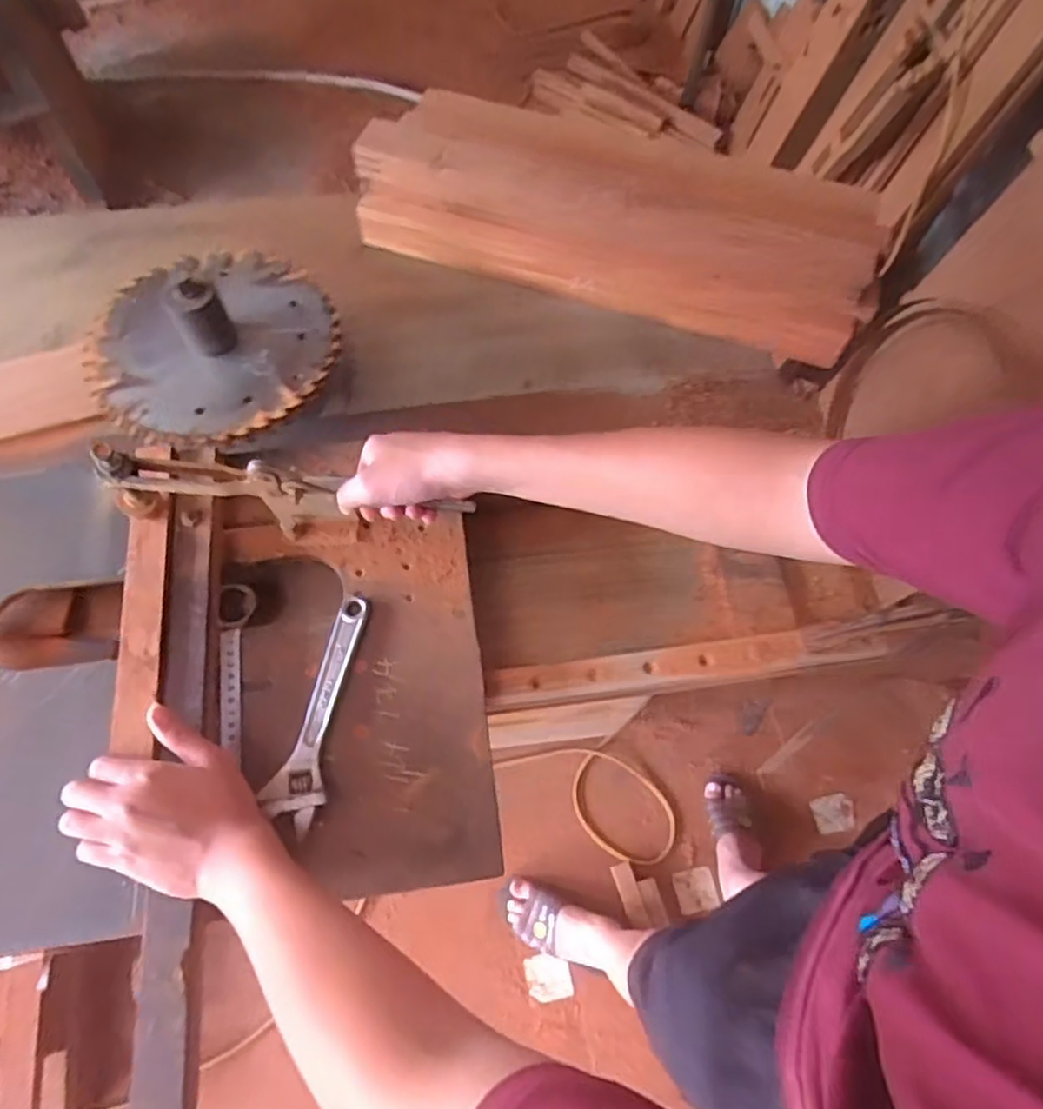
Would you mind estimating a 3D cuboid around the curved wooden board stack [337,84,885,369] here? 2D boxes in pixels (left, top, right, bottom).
[{"bbox_3d":[0.111,-0.404,0.803,0.576,0.110,0.208,15,66,5],"label":"curved wooden board stack"}]

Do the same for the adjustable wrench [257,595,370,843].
[{"bbox_3d":[-0.160,0.121,0.547,0.042,0.012,0.187,10,66,3],"label":"adjustable wrench"}]

